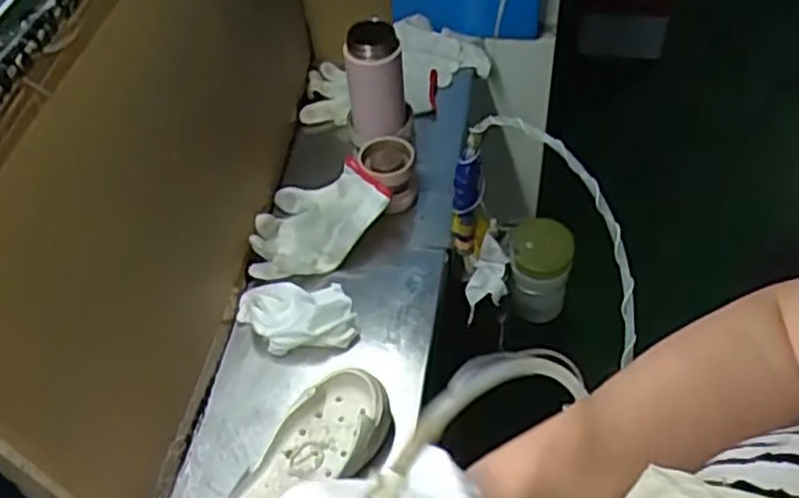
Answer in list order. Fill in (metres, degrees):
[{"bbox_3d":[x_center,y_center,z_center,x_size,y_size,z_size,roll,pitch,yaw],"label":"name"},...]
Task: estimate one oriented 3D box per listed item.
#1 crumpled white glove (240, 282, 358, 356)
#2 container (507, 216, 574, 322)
[{"bbox_3d":[-0.109,0.068,0.780,0.122,0.034,0.077,-4,49,2],"label":"crumpled white glove"},{"bbox_3d":[0.172,0.027,0.918,0.076,0.117,0.075,0,50,6],"label":"container"}]

